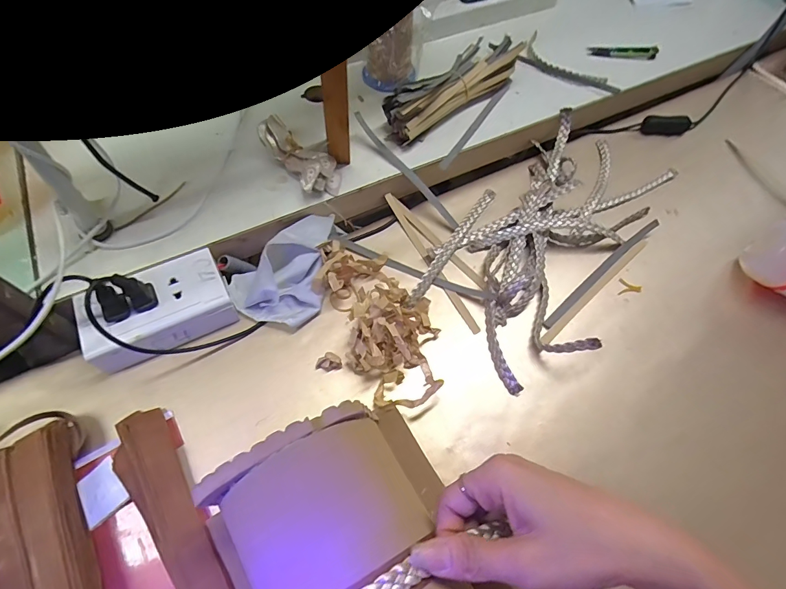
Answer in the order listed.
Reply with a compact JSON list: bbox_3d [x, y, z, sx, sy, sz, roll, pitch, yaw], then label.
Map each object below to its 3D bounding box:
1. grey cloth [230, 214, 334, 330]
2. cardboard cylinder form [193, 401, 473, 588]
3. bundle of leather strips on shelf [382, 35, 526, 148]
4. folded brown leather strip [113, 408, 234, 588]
[{"bbox_3d":[-0.095,-0.027,0.391,0.126,0.047,0.085,-36,69,-21],"label":"grey cloth"},{"bbox_3d":[-0.008,0.172,0.233,0.105,0.095,0.199,-32,65,-19],"label":"cardboard cylinder form"},{"bbox_3d":[0.079,-0.261,0.489,0.069,0.050,0.221,37,65,16],"label":"bundle of leather strips on shelf"},{"bbox_3d":[-0.161,0.169,0.294,0.039,0.017,0.182,-31,67,-19],"label":"folded brown leather strip"}]

